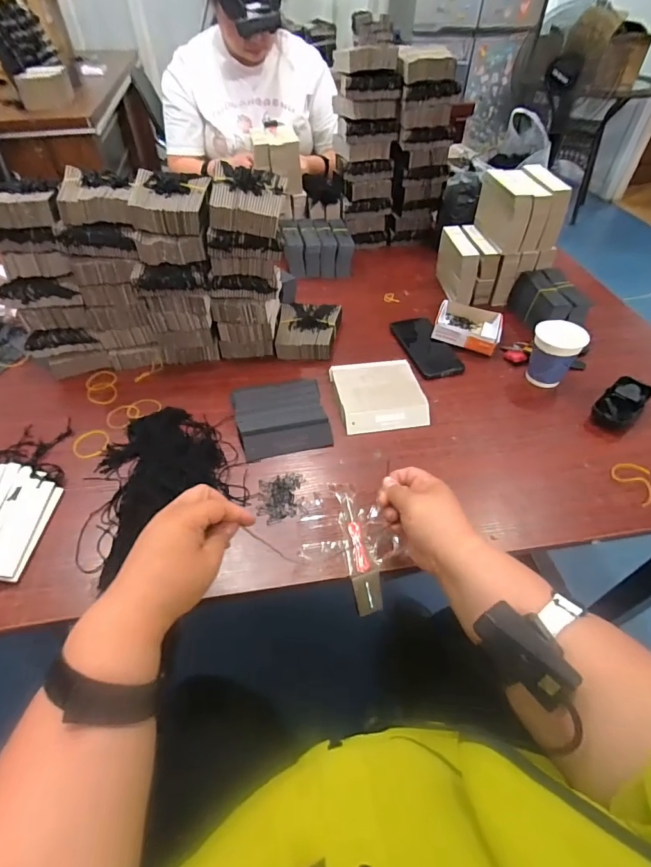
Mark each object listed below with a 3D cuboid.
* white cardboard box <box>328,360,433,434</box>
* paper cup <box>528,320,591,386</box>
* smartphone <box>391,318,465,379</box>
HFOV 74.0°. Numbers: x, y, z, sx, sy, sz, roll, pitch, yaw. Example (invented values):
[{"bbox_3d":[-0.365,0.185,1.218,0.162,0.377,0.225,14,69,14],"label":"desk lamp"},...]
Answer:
[{"bbox_3d":[0.082,-0.064,0.674,0.130,0.030,0.131,-9,53,-8],"label":"white cardboard box"},{"bbox_3d":[0.363,-0.122,0.700,0.071,0.105,0.075,0,48,0],"label":"paper cup"},{"bbox_3d":[0.180,-0.157,0.776,0.080,0.012,0.168,-13,49,-7],"label":"smartphone"}]

